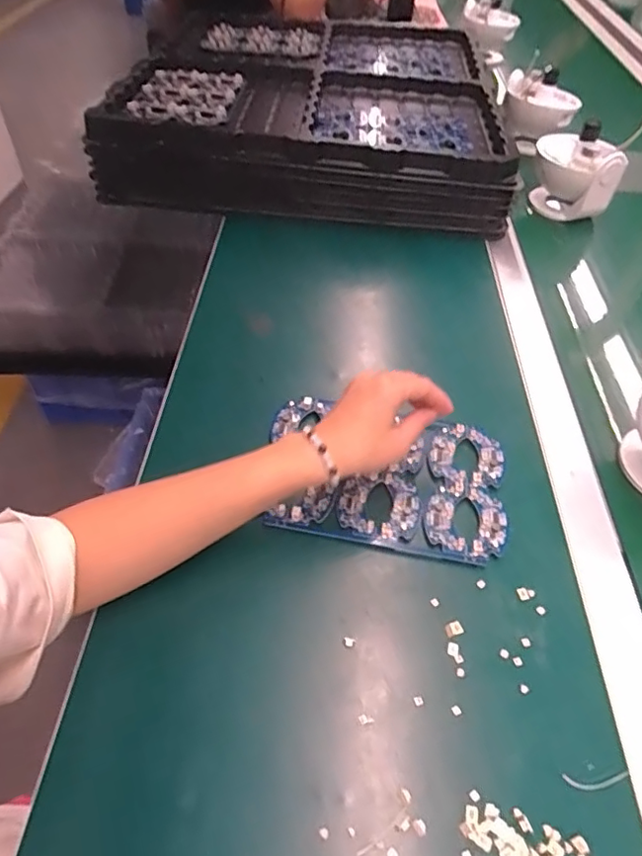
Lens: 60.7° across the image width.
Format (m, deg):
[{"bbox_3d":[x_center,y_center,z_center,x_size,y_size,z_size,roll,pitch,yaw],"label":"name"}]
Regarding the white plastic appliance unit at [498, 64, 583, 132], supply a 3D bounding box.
[{"bbox_3d":[0.359,-0.533,0.891,0.120,0.080,0.060,14,50,8],"label":"white plastic appliance unit"}]

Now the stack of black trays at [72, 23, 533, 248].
[{"bbox_3d":[-0.011,-0.507,0.867,0.518,0.101,0.578,4,49,-1],"label":"stack of black trays"}]

